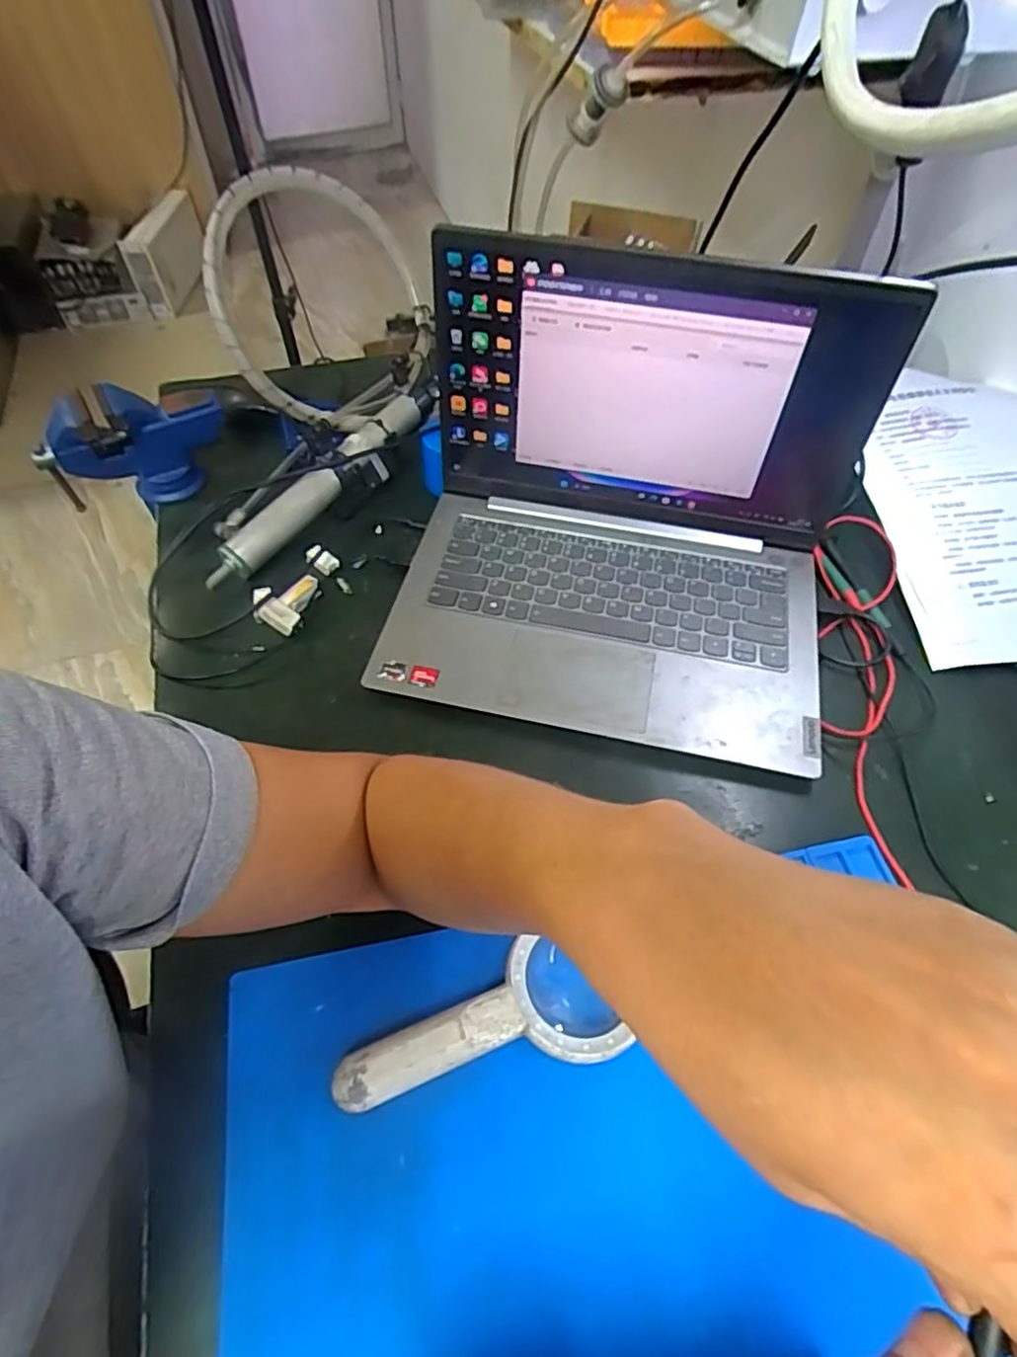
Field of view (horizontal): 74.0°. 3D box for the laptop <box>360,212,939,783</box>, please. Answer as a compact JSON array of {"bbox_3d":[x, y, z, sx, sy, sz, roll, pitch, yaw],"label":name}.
[{"bbox_3d":[0.072,-0.113,0.453,0.322,0.200,0.244,13,55,9],"label":"laptop"}]

